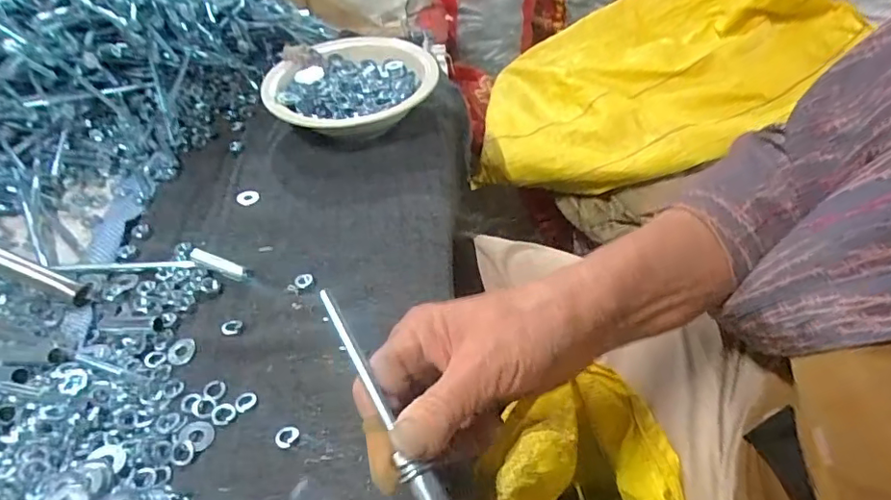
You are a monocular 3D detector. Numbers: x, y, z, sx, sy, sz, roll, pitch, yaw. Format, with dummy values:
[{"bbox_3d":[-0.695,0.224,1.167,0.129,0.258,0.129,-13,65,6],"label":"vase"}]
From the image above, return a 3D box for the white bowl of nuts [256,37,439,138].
[{"bbox_3d":[-0.097,-0.167,0.565,0.167,0.048,0.178,-10,44,-8],"label":"white bowl of nuts"}]

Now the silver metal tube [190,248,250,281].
[{"bbox_3d":[-0.170,0.011,0.405,0.045,0.008,0.009,23,46,-2],"label":"silver metal tube"}]

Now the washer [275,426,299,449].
[{"bbox_3d":[-0.092,0.107,0.312,0.012,0.004,0.013,-1,43,1],"label":"washer"}]

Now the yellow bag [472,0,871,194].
[{"bbox_3d":[0.283,-0.256,0.731,0.493,0.104,0.323,-9,54,12],"label":"yellow bag"}]

